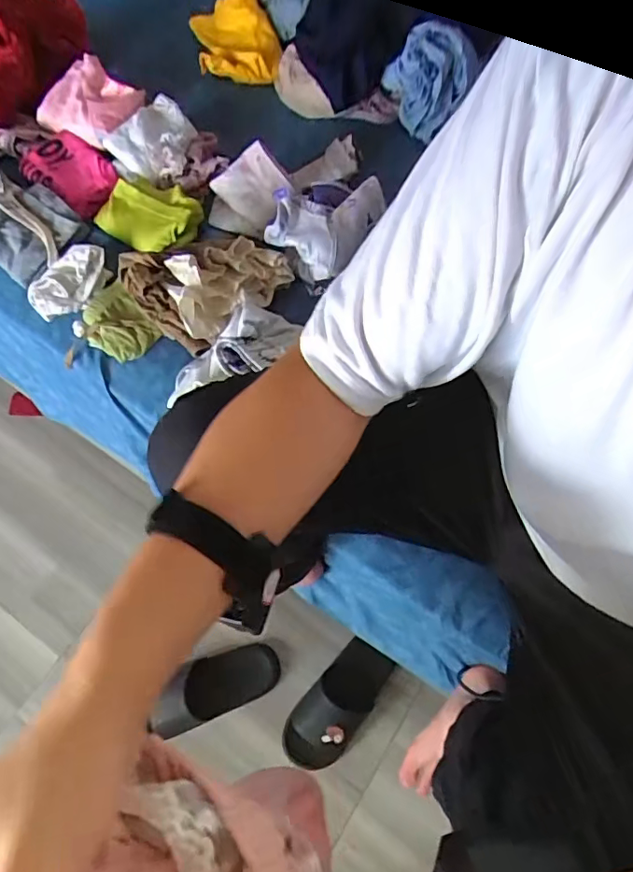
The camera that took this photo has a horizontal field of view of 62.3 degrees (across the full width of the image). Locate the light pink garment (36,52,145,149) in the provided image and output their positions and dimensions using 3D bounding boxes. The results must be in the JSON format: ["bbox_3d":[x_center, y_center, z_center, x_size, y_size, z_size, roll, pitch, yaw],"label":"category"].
[{"bbox_3d":[-0.368,-0.547,0.864,0.151,0.070,0.131,32,70,16],"label":"light pink garment"}]

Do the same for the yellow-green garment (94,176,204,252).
[{"bbox_3d":[-0.252,-0.338,0.795,0.149,0.053,0.103,28,70,13],"label":"yellow-green garment"}]

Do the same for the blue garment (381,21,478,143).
[{"bbox_3d":[0.170,-0.545,0.806,0.127,0.131,0.066,11,65,7],"label":"blue garment"}]

